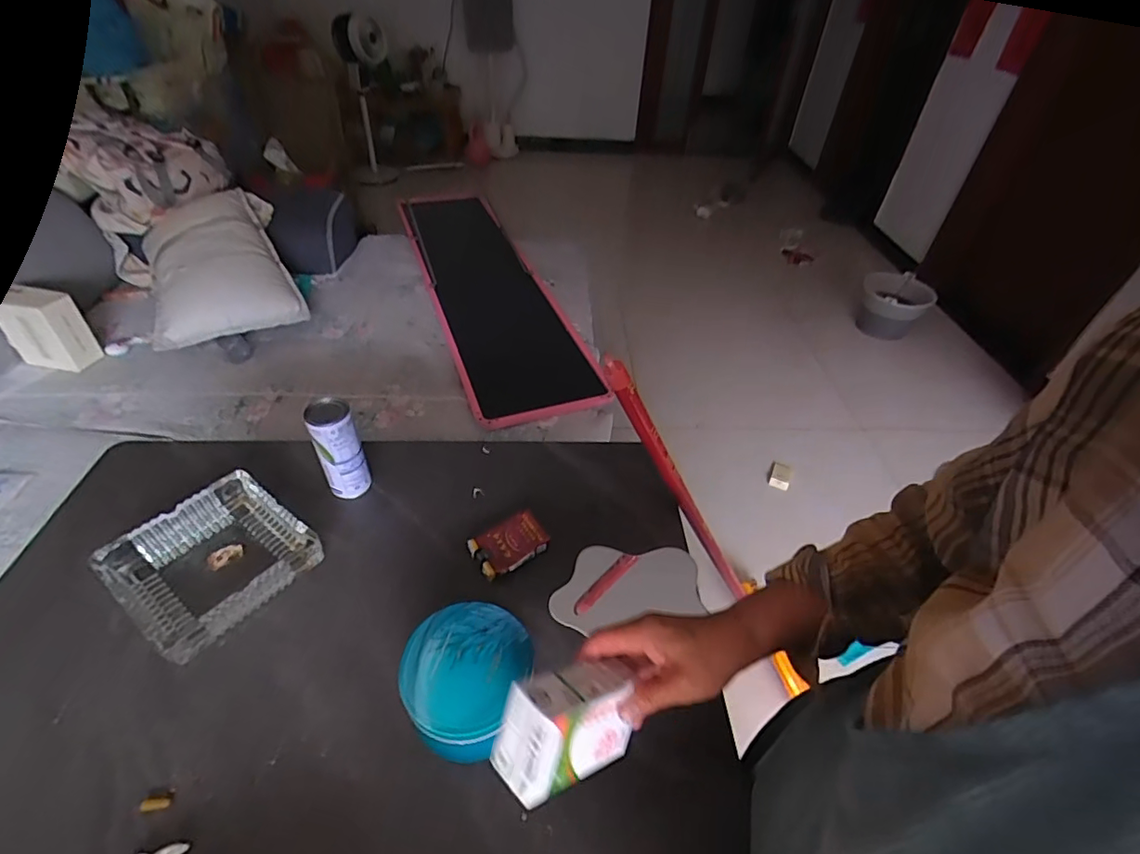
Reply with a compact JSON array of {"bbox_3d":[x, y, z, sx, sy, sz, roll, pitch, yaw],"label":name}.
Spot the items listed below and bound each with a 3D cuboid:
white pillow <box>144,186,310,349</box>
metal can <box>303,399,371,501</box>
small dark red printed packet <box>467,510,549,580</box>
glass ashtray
[{"bbox_3d":[-0.990,-0.467,1.490,0.355,0.136,0.581,-20,49,-24],"label":"white pillow"},{"bbox_3d":[-0.292,0.030,0.677,0.051,0.133,0.052,3,43,-2],"label":"metal can"},{"bbox_3d":[-0.075,0.143,0.653,0.088,0.023,0.061,-25,51,-28],"label":"small dark red printed packet"},{"bbox_3d":[-0.408,0.148,0.609,0.174,0.037,0.174,30,49,24],"label":"glass ashtray"}]

